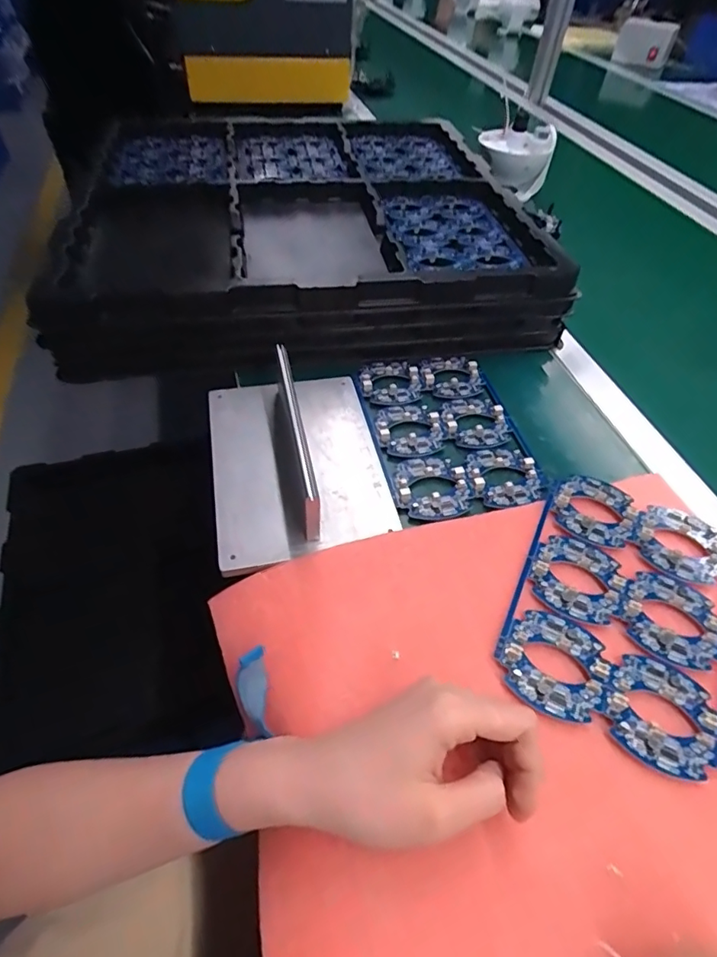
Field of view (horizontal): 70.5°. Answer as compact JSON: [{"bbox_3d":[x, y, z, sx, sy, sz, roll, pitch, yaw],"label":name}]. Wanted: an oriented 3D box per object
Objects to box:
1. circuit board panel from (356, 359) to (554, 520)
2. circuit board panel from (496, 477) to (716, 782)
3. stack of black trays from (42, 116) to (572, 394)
[{"bbox_3d":[0.081,-0.049,0.479,0.132,0.010,0.196,-9,51,-8],"label":"circuit board panel"},{"bbox_3d":[0.187,0.084,0.357,0.139,0.005,0.199,22,53,16],"label":"circuit board panel"},{"bbox_3d":[-0.070,-0.338,0.654,0.520,0.090,0.513,-7,51,-6],"label":"stack of black trays"}]

